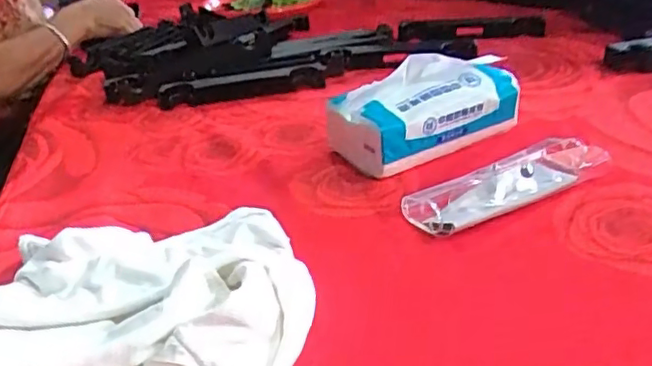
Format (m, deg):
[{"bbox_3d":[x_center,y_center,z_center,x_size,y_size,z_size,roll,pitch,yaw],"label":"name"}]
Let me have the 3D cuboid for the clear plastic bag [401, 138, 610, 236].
[{"bbox_3d":[0.141,-0.005,0.477,0.162,0.028,0.049,-19,30,-19],"label":"clear plastic bag"}]

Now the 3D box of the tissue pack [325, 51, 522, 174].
[{"bbox_3d":[0.085,-0.071,0.565,0.164,0.080,0.095,-22,30,-27],"label":"tissue pack"}]

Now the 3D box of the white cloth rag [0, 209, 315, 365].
[{"bbox_3d":[-0.125,0.070,0.389,0.228,0.049,0.182,-5,29,5],"label":"white cloth rag"}]

